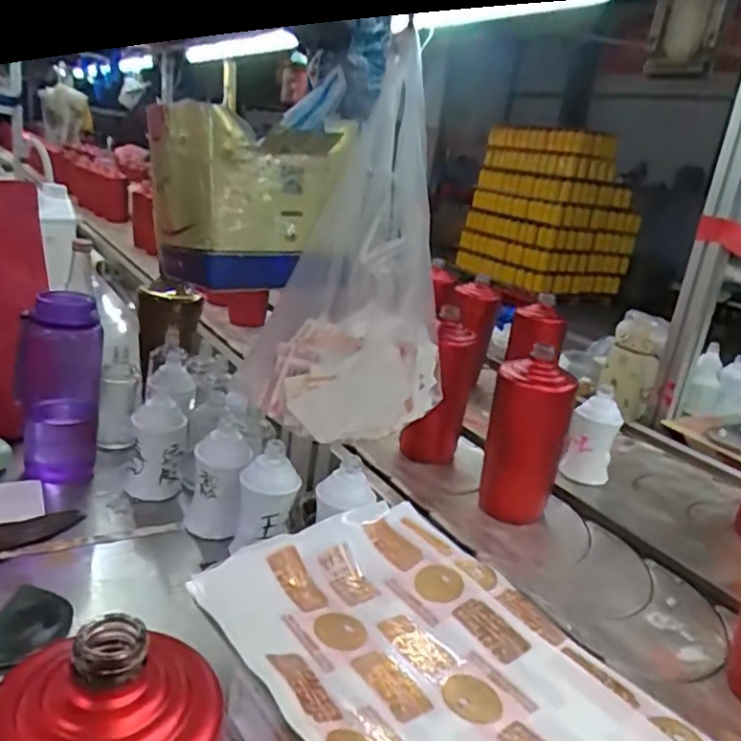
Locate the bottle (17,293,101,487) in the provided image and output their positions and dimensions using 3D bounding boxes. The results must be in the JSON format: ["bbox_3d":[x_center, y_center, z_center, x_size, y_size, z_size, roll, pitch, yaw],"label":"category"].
[{"bbox_3d":[-0.324,0.016,0.659,0.076,0.202,0.070,-2,21,-26],"label":"bottle"}]

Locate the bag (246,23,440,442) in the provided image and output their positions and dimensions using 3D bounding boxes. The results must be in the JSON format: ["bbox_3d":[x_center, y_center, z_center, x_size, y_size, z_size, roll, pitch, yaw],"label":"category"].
[{"bbox_3d":[-0.009,-0.092,0.546,0.161,0.309,0.095,9,19,5],"label":"bag"}]

